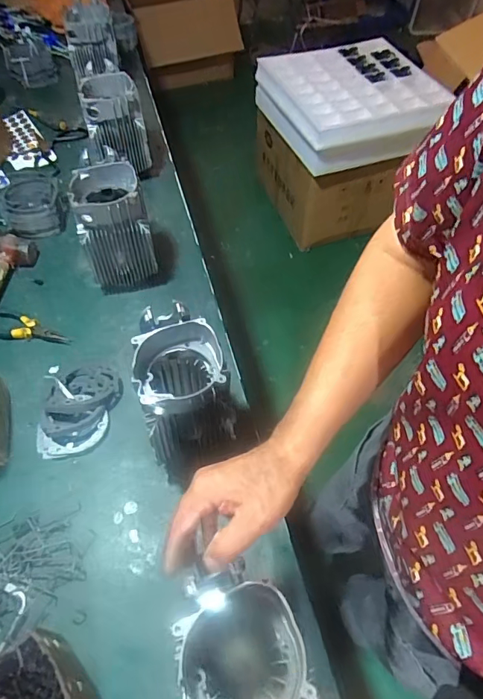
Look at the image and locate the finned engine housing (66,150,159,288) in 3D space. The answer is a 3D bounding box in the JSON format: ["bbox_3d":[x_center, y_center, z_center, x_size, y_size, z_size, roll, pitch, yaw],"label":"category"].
[{"bbox_3d":[-0.232,-0.226,0.858,0.119,0.193,0.117,-12,56,-7],"label":"finned engine housing"}]

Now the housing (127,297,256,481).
[{"bbox_3d":[-0.081,0.067,0.663,0.115,0.217,0.142,-14,56,-9],"label":"housing"}]

